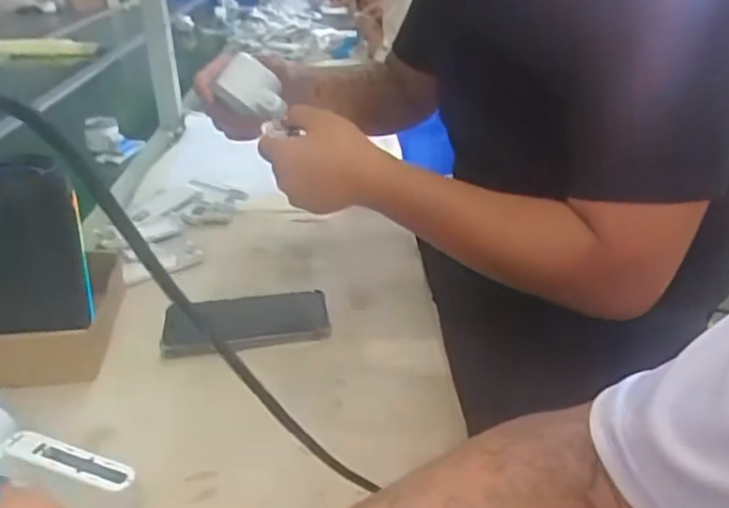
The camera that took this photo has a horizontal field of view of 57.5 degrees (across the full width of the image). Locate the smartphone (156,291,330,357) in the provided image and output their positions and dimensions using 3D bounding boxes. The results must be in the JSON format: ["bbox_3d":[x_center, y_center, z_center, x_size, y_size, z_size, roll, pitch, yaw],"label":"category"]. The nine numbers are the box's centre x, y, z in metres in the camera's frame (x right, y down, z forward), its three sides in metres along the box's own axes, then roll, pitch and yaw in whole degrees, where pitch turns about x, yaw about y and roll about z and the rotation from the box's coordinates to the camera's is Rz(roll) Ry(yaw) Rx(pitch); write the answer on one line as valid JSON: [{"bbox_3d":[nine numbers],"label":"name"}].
[{"bbox_3d":[-0.117,0.065,0.662,0.157,0.017,0.075,-6,27,-8],"label":"smartphone"}]

